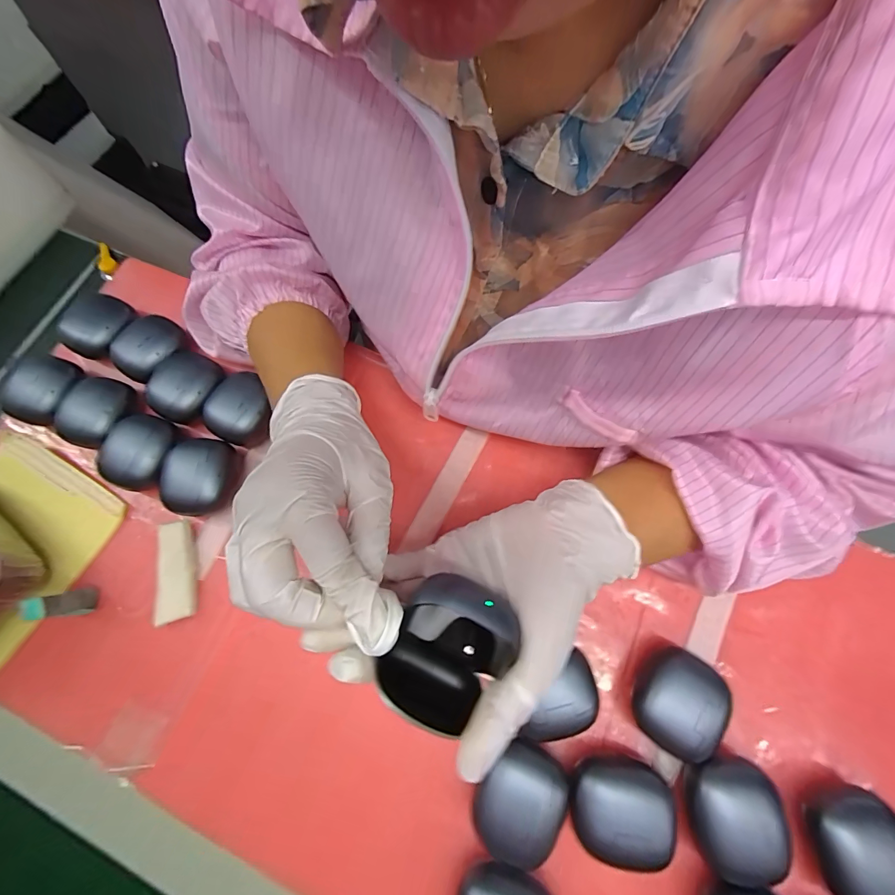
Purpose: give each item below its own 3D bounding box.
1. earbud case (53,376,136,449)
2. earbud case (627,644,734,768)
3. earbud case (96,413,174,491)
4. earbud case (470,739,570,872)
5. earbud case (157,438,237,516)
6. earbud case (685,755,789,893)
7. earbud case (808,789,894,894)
[{"bbox_3d":[-0.278,-0.027,0.309,0.044,0.026,0.056,16,74,6],"label":"earbud case"},{"bbox_3d":[0.142,0.156,0.240,0.045,0.031,0.054,31,76,10],"label":"earbud case"},{"bbox_3d":[-0.235,0.004,0.299,0.050,0.022,0.055,3,73,3],"label":"earbud case"},{"bbox_3d":[0.042,0.204,0.228,0.044,0.027,0.054,25,75,9],"label":"earbud case"},{"bbox_3d":[-0.186,0.022,0.291,0.044,0.029,0.055,7,73,4],"label":"earbud case"},{"bbox_3d":[0.161,0.210,0.223,0.045,0.025,0.056,14,73,6],"label":"earbud case"},{"bbox_3d":[0.229,0.226,0.218,0.045,0.031,0.054,-11,73,-2],"label":"earbud case"}]

